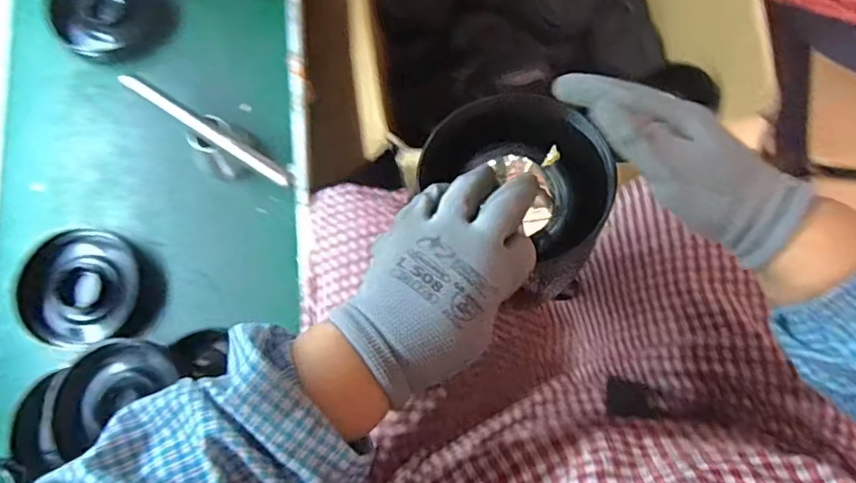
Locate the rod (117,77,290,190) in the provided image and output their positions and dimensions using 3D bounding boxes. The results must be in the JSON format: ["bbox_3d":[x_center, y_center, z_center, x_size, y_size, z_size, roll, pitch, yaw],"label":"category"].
[{"bbox_3d":[-0.220,-0.109,0.545,0.201,0.011,0.014,32,80,8],"label":"rod"}]

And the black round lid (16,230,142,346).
[{"bbox_3d":[-0.347,0.044,0.555,0.107,0.022,0.114,0,77,2],"label":"black round lid"}]

